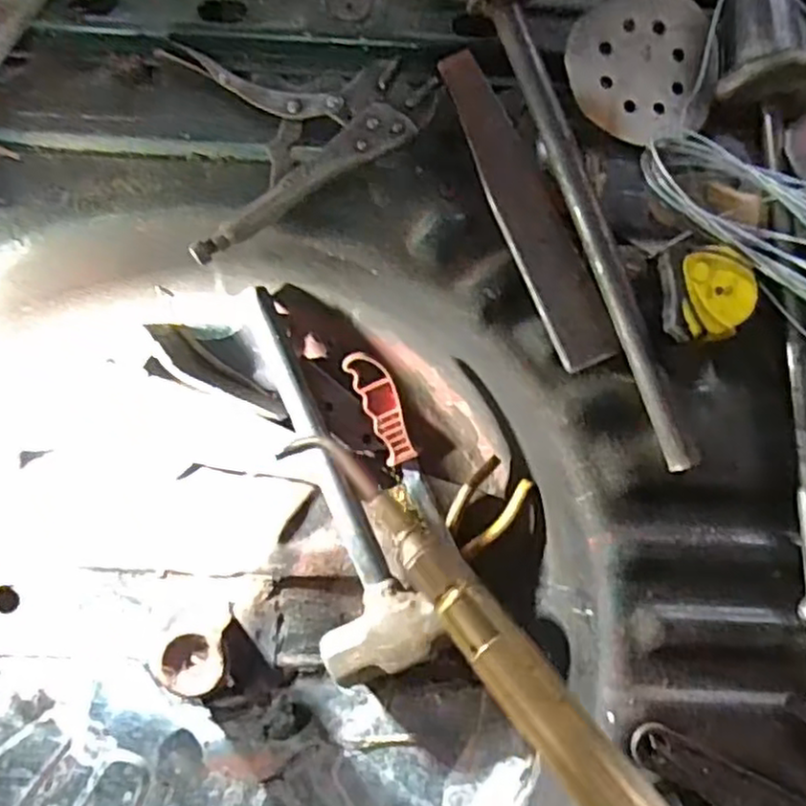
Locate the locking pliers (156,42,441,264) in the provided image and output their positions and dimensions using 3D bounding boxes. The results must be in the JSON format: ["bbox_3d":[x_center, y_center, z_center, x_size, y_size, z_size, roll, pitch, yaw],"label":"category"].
[{"bbox_3d":[-0.096,-0.225,0.528,0.207,0.018,0.159,-32,86,-5],"label":"locking pliers"}]

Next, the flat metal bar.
[{"bbox_3d":[0.090,-0.143,0.520,0.043,0.011,0.246,-22,84,-6],"label":"flat metal bar"}]

